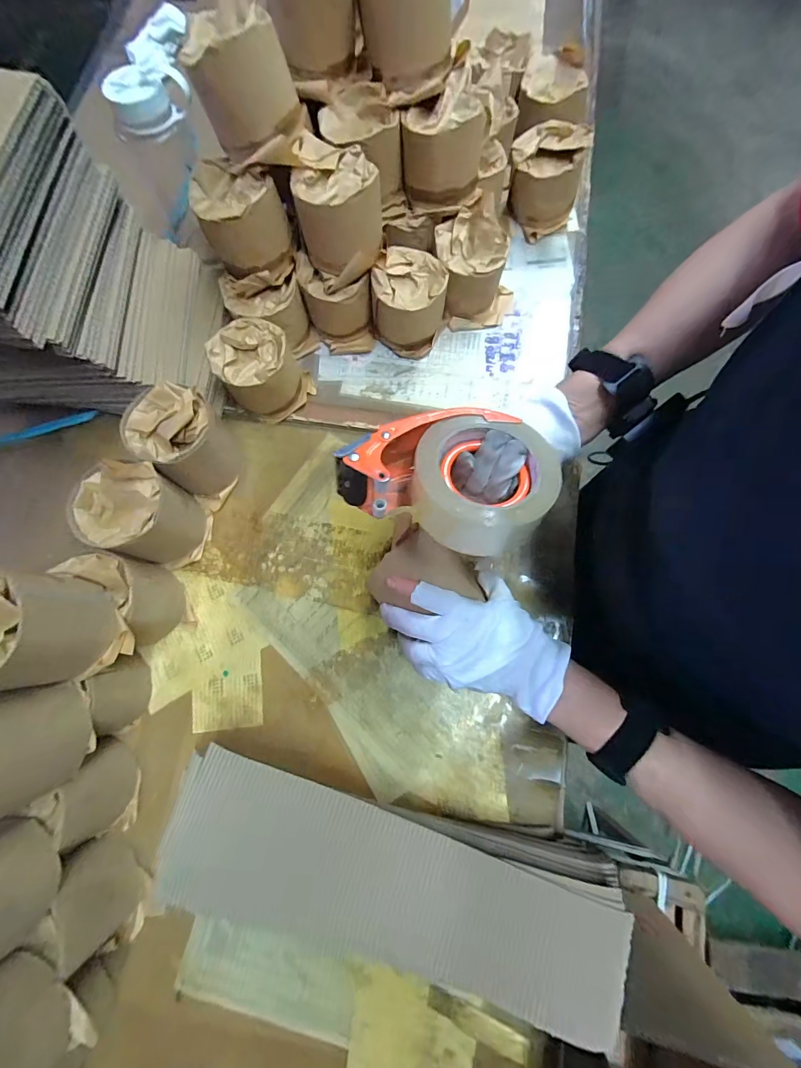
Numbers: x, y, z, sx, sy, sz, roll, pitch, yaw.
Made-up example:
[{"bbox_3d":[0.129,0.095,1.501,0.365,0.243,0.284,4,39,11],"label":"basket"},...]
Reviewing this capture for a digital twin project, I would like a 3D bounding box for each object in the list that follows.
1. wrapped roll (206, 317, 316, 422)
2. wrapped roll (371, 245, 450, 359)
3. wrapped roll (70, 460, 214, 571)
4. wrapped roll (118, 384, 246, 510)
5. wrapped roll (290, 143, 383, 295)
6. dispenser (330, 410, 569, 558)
[{"bbox_3d":[-0.176,-0.207,0.514,0.096,0.085,0.093,0,76,2],"label":"wrapped roll"},{"bbox_3d":[0.012,-0.303,0.530,0.091,0.087,0.098,9,76,4],"label":"wrapped roll"},{"bbox_3d":[-0.291,-0.022,0.456,0.107,0.109,0.096,22,77,7],"label":"wrapped roll"},{"bbox_3d":[-0.254,-0.109,0.479,0.107,0.108,0.091,37,80,10],"label":"wrapped roll"},{"bbox_3d":[-0.066,-0.362,0.463,0.096,0.087,0.090,-23,76,-4],"label":"wrapped roll"},{"bbox_3d":[0.041,-0.048,0.340,0.159,0.070,0.118,25,63,7],"label":"dispenser"}]

